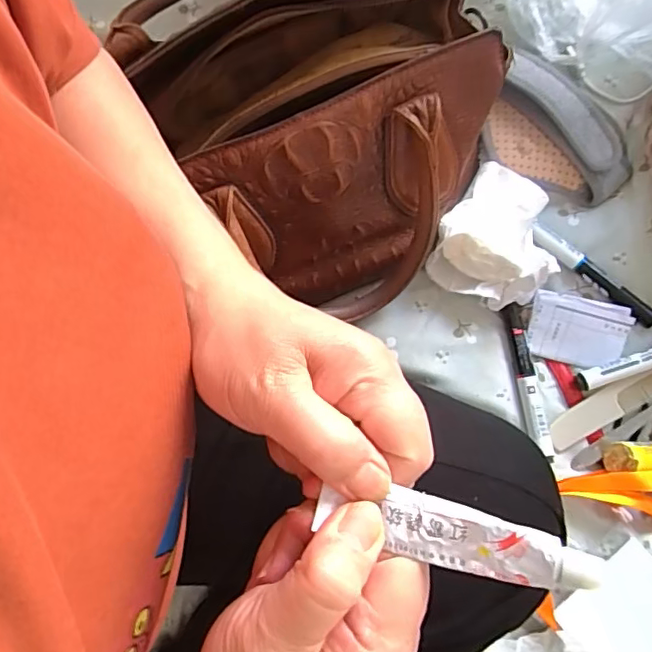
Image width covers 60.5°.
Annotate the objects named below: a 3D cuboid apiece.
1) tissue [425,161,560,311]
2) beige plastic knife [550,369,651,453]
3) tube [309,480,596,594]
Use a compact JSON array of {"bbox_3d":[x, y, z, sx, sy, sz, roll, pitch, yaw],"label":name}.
[{"bbox_3d":[0.140,-0.077,0.459,0.091,0.045,0.116,16,84,5],"label":"tissue"},{"bbox_3d":[0.244,0.060,0.461,0.134,0.004,0.027,-29,83,0],"label":"beige plastic knife"},{"bbox_3d":[0.041,0.071,0.189,0.092,0.010,0.021,8,79,25],"label":"tube"}]

